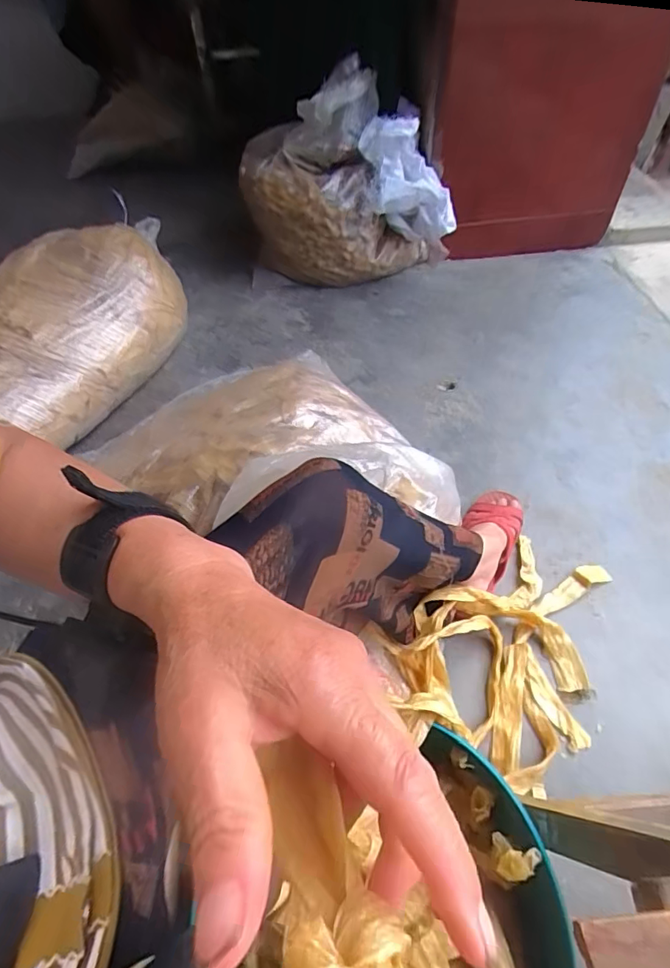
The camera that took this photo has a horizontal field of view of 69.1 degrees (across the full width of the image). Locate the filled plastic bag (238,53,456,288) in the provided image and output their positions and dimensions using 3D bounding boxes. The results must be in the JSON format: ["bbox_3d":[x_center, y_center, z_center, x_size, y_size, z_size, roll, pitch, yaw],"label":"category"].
[{"bbox_3d":[0.018,-0.761,1.249,0.499,0.394,0.348,-9,52,-3],"label":"filled plastic bag"}]

